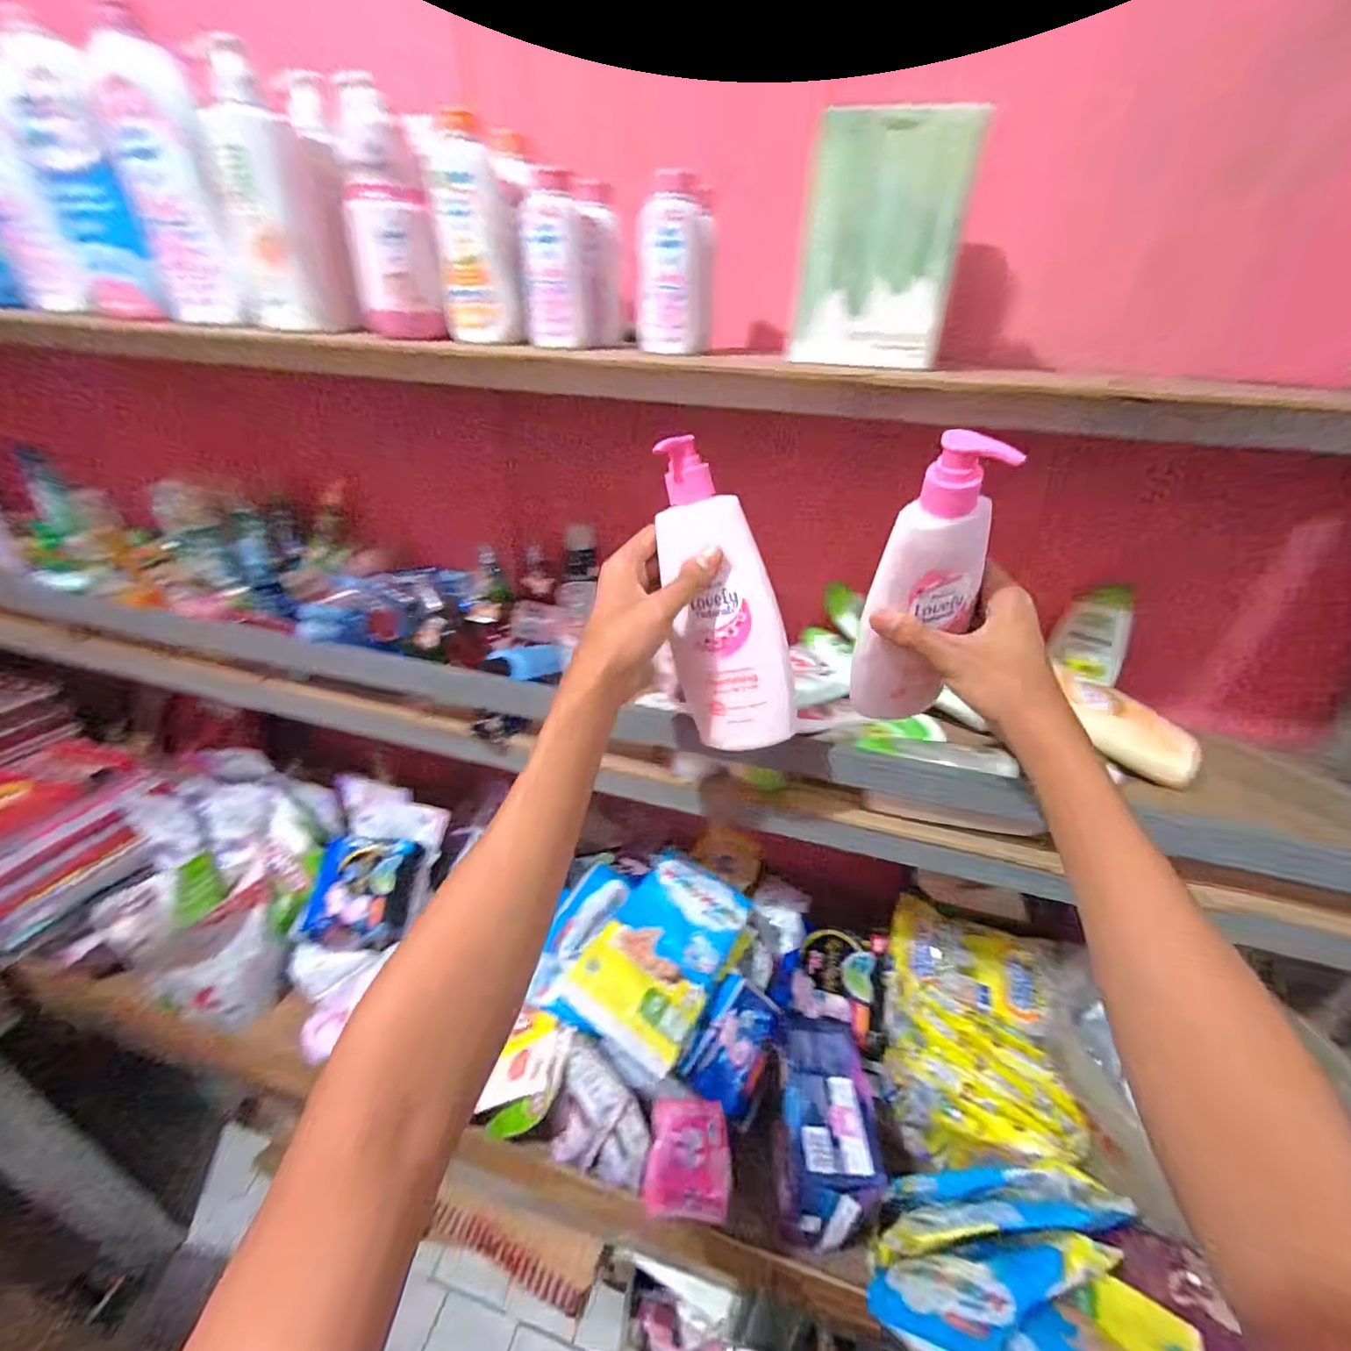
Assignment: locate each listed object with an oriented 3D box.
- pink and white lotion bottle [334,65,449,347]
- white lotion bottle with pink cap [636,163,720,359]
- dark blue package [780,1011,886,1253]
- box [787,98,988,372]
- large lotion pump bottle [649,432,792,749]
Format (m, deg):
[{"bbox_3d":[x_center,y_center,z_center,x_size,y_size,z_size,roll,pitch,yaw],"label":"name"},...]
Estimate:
[{"bbox_3d":[-0.242,-0.390,0.484,0.065,0.173,0.055,-11,33,-23],"label":"pink and white lotion bottle"},{"bbox_3d":[-0.001,-0.339,0.480,0.055,0.114,0.053,5,30,2],"label":"white lotion bottle with pink cap"},{"bbox_3d":[0.155,0.476,0.608,0.095,0.091,0.169,6,32,6],"label":"dark blue package"},{"bbox_3d":[0.152,-0.316,0.424,0.112,0.145,0.027,11,31,14],"label":"box"},{"bbox_3d":[0.035,-0.051,0.417,0.078,0.222,0.044,-11,15,12],"label":"large lotion pump bottle"}]

